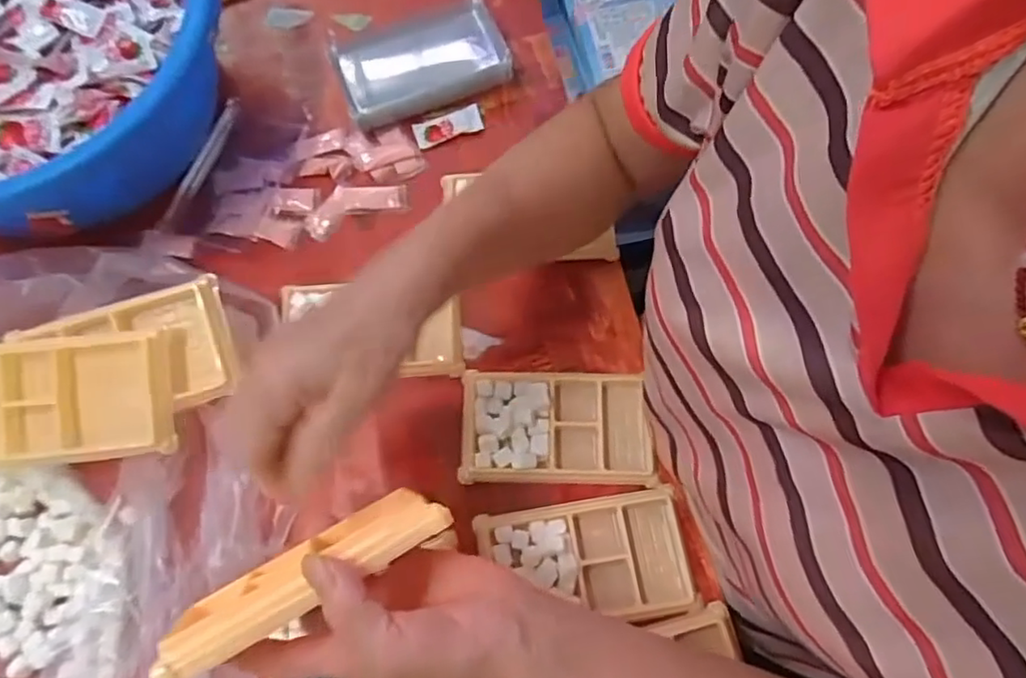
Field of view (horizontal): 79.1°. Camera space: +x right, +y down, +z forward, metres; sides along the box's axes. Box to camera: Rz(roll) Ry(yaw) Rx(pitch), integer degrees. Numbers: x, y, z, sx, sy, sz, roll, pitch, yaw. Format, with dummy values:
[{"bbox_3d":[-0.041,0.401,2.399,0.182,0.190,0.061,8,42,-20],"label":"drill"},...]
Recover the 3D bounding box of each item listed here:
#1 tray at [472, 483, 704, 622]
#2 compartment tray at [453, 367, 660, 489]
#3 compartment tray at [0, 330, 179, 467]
[{"bbox_3d":[0.047,0.145,0.406,0.134,0.015,0.078,-9,71,-2],"label":"tray"},{"bbox_3d":[0.031,0.060,0.439,0.132,0.013,0.077,1,71,1],"label":"compartment tray"},{"bbox_3d":[-0.286,0.038,0.392,0.133,0.010,0.077,-5,88,-5],"label":"compartment tray"}]

